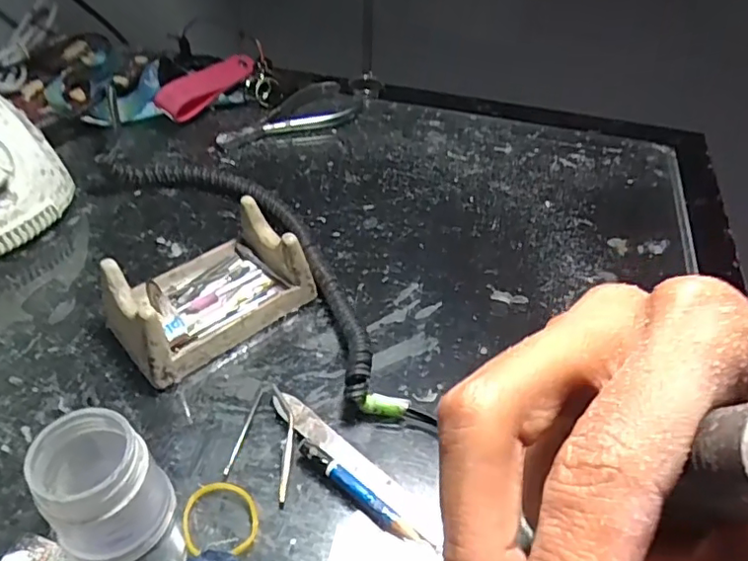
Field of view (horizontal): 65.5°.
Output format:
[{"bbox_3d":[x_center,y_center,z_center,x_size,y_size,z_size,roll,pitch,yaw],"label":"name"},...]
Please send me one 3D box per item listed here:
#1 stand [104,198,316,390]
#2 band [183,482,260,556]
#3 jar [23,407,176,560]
[{"bbox_3d":[-0.088,0.003,0.309,0.101,0.043,0.063,-31,54,-30],"label":"stand"},{"bbox_3d":[-0.063,0.099,0.242,0.030,0.004,0.029,2,45,-2],"label":"band"},{"bbox_3d":[-0.105,0.079,0.225,0.041,0.053,0.043,-30,54,-29],"label":"jar"}]

